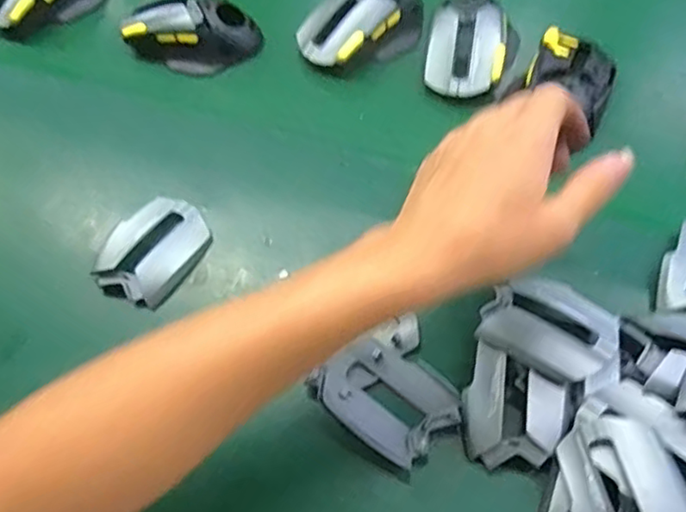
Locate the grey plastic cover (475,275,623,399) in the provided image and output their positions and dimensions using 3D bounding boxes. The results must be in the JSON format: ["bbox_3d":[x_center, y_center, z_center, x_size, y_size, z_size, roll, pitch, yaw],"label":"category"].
[{"bbox_3d":[0.131,0.045,0.396,0.084,0.017,0.060,29,66,18],"label":"grey plastic cover"}]

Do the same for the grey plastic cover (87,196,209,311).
[{"bbox_3d":[-0.133,-0.003,0.455,0.057,0.021,0.080,31,66,19],"label":"grey plastic cover"}]

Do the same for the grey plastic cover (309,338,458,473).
[{"bbox_3d":[0.029,0.088,0.399,0.079,0.020,0.061,37,68,21],"label":"grey plastic cover"}]

